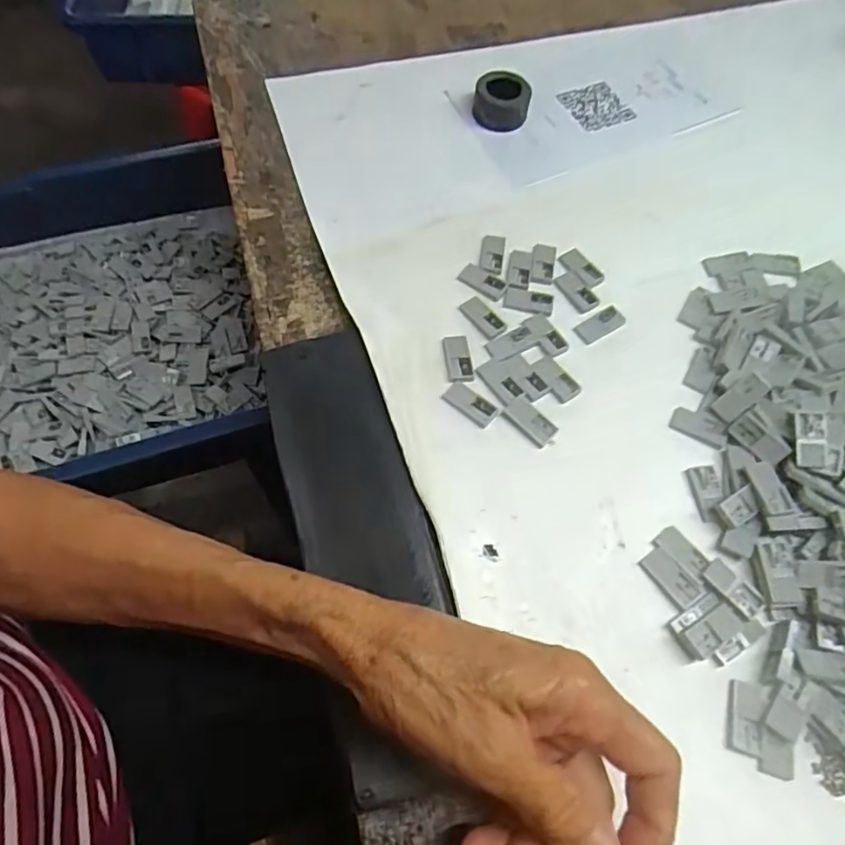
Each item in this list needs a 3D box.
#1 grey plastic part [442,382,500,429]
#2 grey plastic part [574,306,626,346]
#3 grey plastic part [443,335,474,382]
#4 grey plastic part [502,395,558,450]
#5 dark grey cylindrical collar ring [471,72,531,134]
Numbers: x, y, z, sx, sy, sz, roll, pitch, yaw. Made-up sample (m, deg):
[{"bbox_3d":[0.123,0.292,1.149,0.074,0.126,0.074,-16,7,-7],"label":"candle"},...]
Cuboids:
[{"bbox_3d":[0.025,-0.010,0.313,0.030,0.004,0.014,38,68,14],"label":"grey plastic part"},{"bbox_3d":[0.103,-0.057,0.346,0.031,0.004,0.013,-30,70,-17],"label":"grey plastic part"},{"bbox_3d":[0.019,-0.035,0.326,0.014,0.004,0.029,-4,64,-6],"label":"grey plastic part"},{"bbox_3d":[0.057,0.000,0.312,0.029,0.004,0.016,41,68,15],"label":"grey plastic part"},{"bbox_3d":[0.054,-0.225,0.413,0.036,0.020,0.036,1,64,-3],"label":"dark grey cylindrical collar ring"}]

